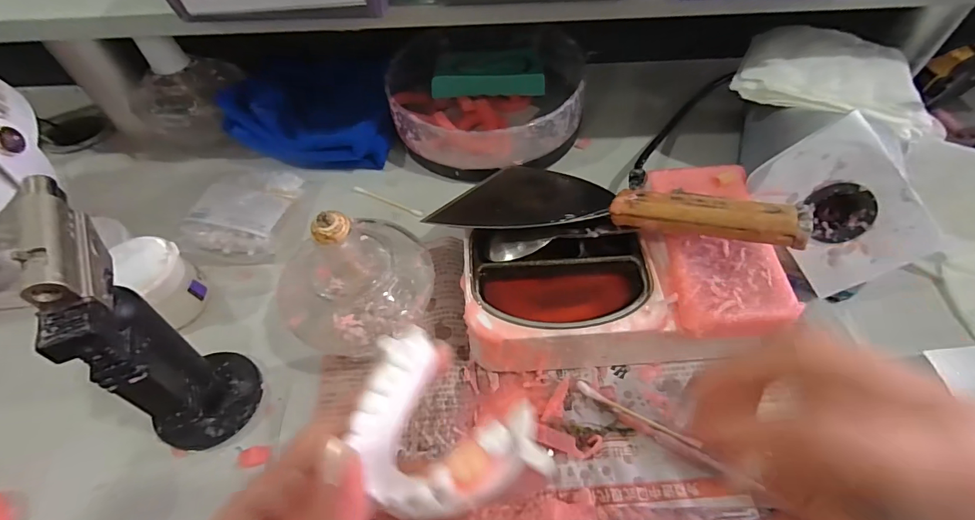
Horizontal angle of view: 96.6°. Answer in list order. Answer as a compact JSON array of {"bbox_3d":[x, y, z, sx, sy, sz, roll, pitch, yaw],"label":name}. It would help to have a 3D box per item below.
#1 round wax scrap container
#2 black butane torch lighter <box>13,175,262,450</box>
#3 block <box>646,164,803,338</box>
[{"bbox_3d":[-0.003,-0.157,0.415,0.171,0.055,0.175,0,56,1],"label":"round wax scrap container"},{"bbox_3d":[-0.177,0.045,0.221,0.065,0.150,0.067,26,60,17],"label":"black butane torch lighter"},{"bbox_3d":[0.143,-0.010,0.269,0.065,0.018,0.117,-2,56,-1],"label":"block"}]

